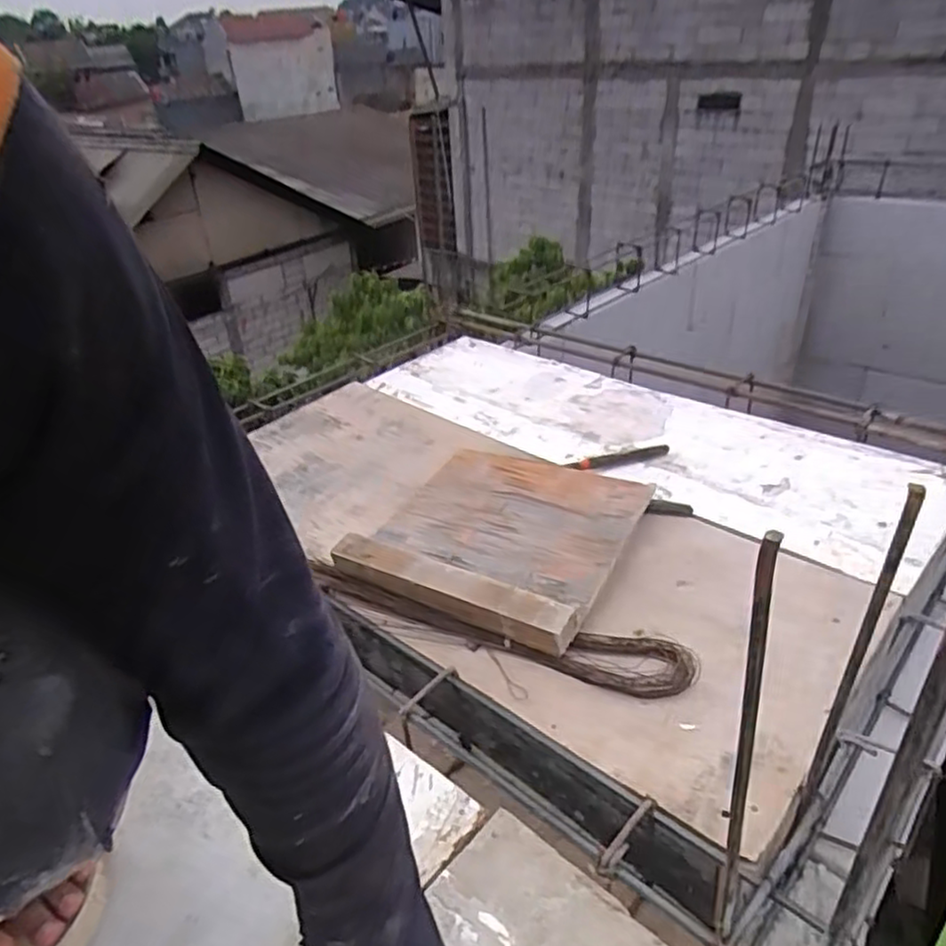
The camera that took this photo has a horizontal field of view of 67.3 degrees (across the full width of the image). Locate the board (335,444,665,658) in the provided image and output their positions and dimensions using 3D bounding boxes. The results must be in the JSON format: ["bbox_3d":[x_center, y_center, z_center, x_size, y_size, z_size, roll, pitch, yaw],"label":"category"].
[{"bbox_3d":[0.030,0.066,0.830,0.286,0.058,0.295,15,38,27],"label":"board"}]

